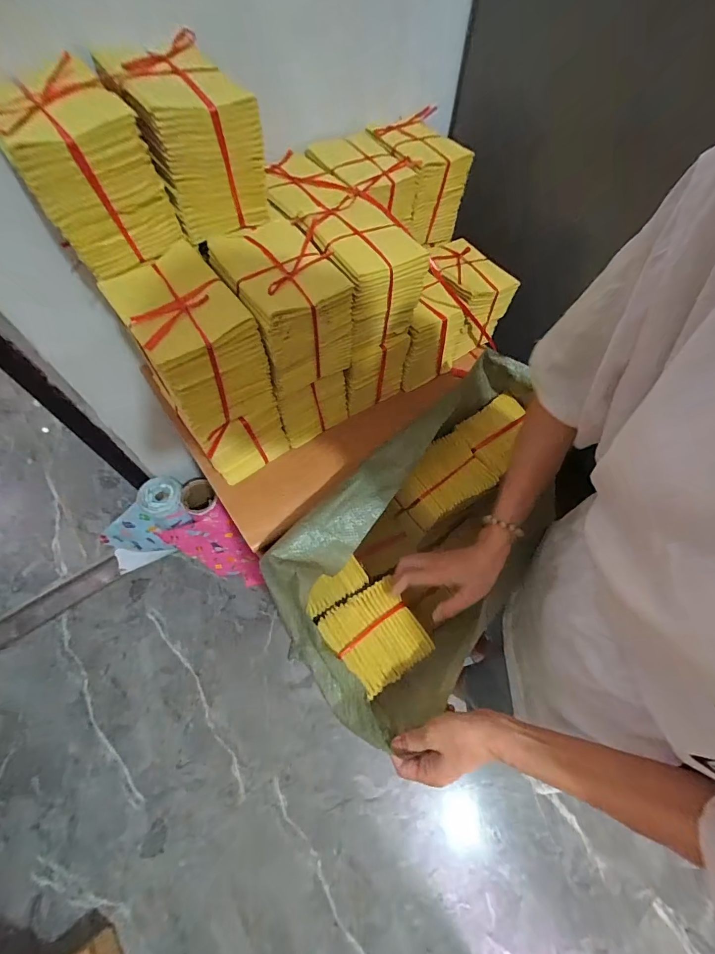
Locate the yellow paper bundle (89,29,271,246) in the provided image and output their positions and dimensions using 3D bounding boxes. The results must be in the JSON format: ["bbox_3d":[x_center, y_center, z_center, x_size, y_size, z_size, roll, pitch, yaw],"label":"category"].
[{"bbox_3d":[-0.209,-0.424,0.494,0.123,0.141,0.157,-32,68,-16],"label":"yellow paper bundle"}]

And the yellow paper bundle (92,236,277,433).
[{"bbox_3d":[-0.210,-0.176,0.509,0.126,0.142,0.172,-33,68,-17],"label":"yellow paper bundle"}]

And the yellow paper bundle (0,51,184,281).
[{"bbox_3d":[-0.314,-0.353,0.447,0.127,0.138,0.156,-37,69,-18],"label":"yellow paper bundle"}]

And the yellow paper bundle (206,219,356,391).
[{"bbox_3d":[-0.100,-0.242,0.553,0.133,0.150,0.199,-27,66,-14],"label":"yellow paper bundle"}]

